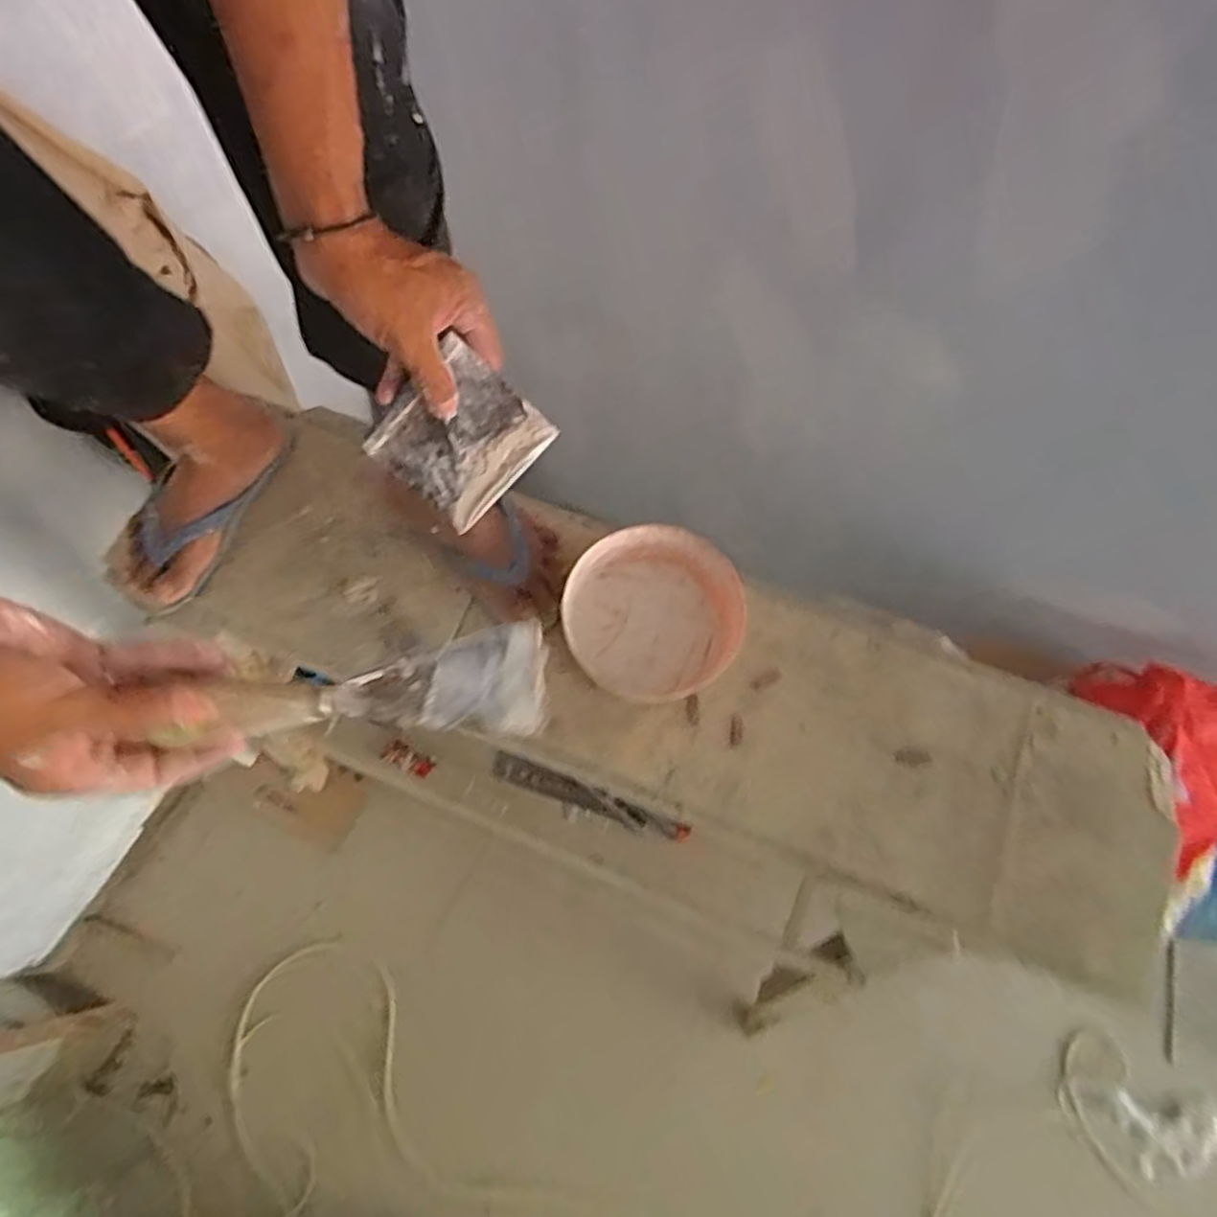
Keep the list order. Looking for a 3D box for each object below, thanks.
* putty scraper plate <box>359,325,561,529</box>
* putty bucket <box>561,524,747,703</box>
[{"bbox_3d":[-0.096,-0.109,0.467,0.086,0.005,0.097,40,116,-19],"label":"putty scraper plate"},{"bbox_3d":[0.047,0.008,0.735,0.171,0.074,0.161,1,70,-2],"label":"putty bucket"}]

